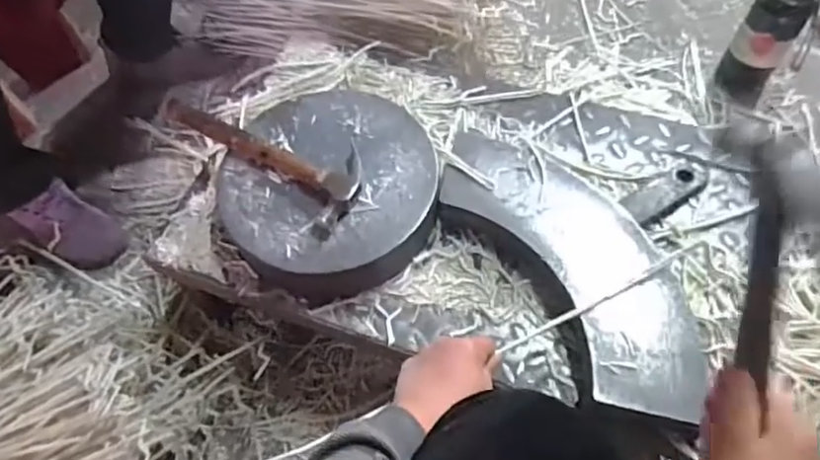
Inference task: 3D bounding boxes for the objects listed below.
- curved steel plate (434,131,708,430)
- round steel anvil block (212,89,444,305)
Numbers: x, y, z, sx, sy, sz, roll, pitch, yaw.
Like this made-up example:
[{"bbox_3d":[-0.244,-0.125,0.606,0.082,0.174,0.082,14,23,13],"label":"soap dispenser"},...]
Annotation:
[{"bbox_3d":[0.171,0.026,0.649,0.166,0.047,0.383,-31,63,-14],"label":"curved steel plate"},{"bbox_3d":[-0.095,-0.048,0.697,0.242,0.069,0.247,-1,60,2],"label":"round steel anvil block"}]

